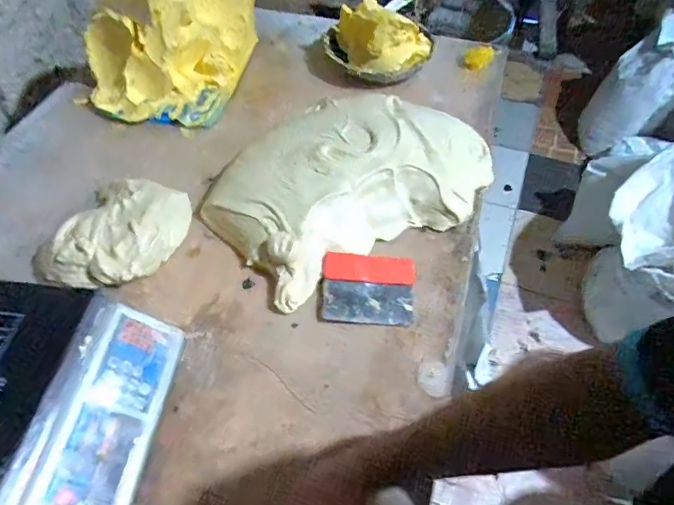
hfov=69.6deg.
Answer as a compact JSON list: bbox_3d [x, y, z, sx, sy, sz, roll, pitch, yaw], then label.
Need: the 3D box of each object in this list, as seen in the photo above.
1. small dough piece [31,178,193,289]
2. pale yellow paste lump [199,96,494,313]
[{"bbox_3d":[-0.341,-0.035,0.771,0.165,0.050,0.235,21,54,14],"label":"small dough piece"},{"bbox_3d":[0.024,-0.148,0.860,0.504,0.078,0.365,-25,56,-20],"label":"pale yellow paste lump"}]

